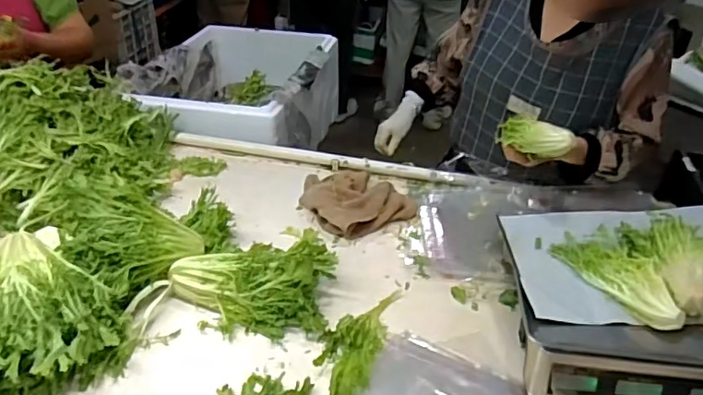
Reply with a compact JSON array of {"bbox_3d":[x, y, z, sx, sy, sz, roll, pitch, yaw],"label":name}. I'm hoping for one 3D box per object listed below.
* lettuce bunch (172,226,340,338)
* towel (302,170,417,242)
[{"bbox_3d":[-0.154,0.120,0.848,0.249,0.089,0.166,8,36,6],"label":"lettuce bunch"},{"bbox_3d":[0.006,-0.004,1.063,0.187,0.045,0.184,-18,41,-26],"label":"towel"}]

